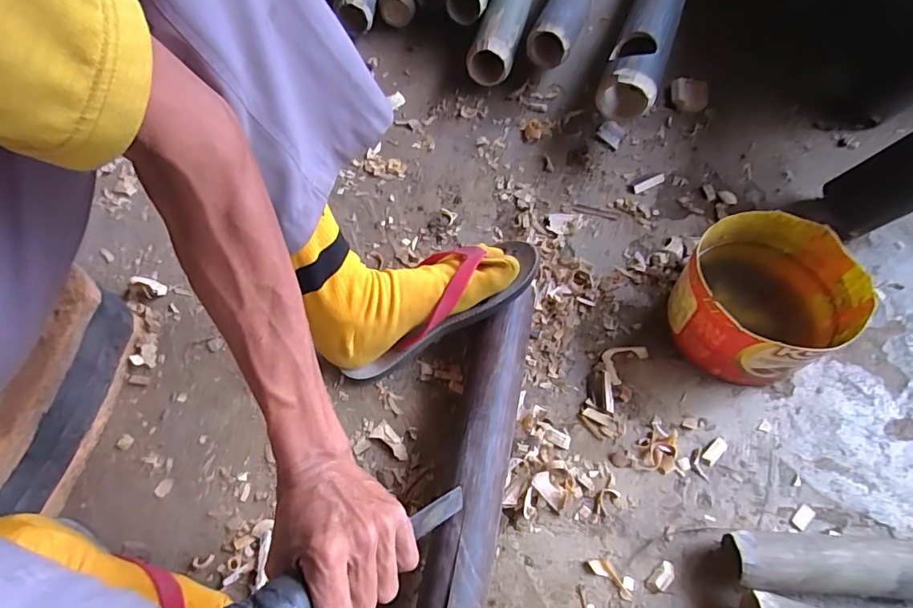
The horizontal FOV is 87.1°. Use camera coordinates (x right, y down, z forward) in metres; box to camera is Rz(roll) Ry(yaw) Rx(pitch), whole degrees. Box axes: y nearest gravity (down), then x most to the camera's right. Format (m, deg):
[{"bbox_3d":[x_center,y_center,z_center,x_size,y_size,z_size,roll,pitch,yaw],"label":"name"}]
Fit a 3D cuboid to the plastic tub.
[{"bbox_3d":[0.302,-0.003,0.485,0.148,0.100,0.143,-1,62,2],"label":"plastic tub"}]

